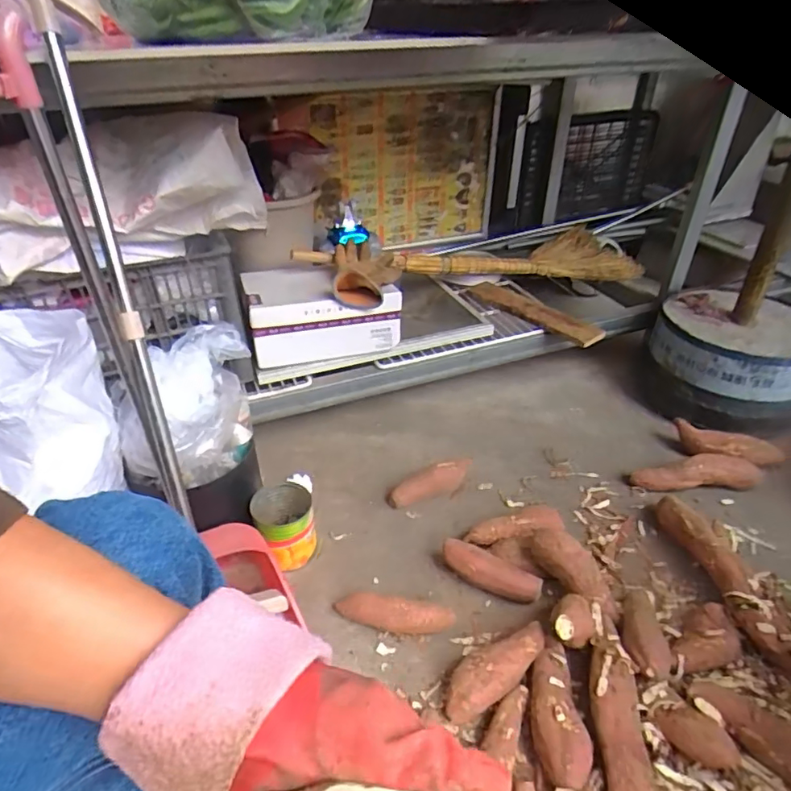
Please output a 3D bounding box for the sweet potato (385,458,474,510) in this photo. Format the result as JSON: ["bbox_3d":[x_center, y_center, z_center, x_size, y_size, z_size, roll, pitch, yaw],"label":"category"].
[{"bbox_3d":[0.066,0.166,1.044,0.175,0.046,0.047,-24,41,-4],"label":"sweet potato"}]

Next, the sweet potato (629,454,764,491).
[{"bbox_3d":[0.595,0.157,1.068,0.251,0.054,0.066,-3,38,-2],"label":"sweet potato"}]

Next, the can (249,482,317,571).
[{"bbox_3d":[-0.188,0.233,0.925,0.101,0.116,0.131,-9,39,-9],"label":"can"}]

